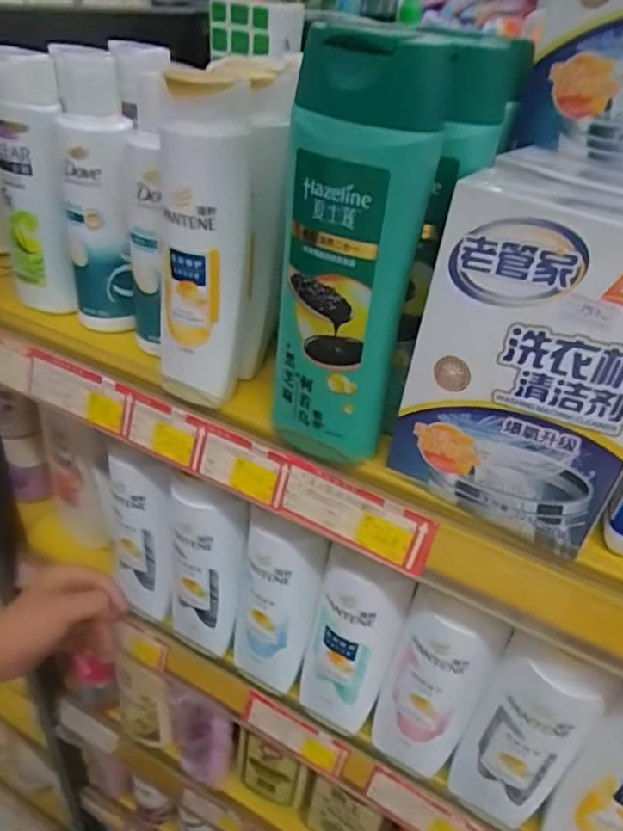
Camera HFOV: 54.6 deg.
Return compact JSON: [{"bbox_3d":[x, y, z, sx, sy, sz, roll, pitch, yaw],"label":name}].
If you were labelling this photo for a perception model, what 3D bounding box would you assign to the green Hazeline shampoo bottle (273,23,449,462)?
[{"bbox_3d":[0.018,-0.069,0.299,0.065,0.201,0.041,9,35,2],"label":"green Hazeline shampoo bottle"}]

